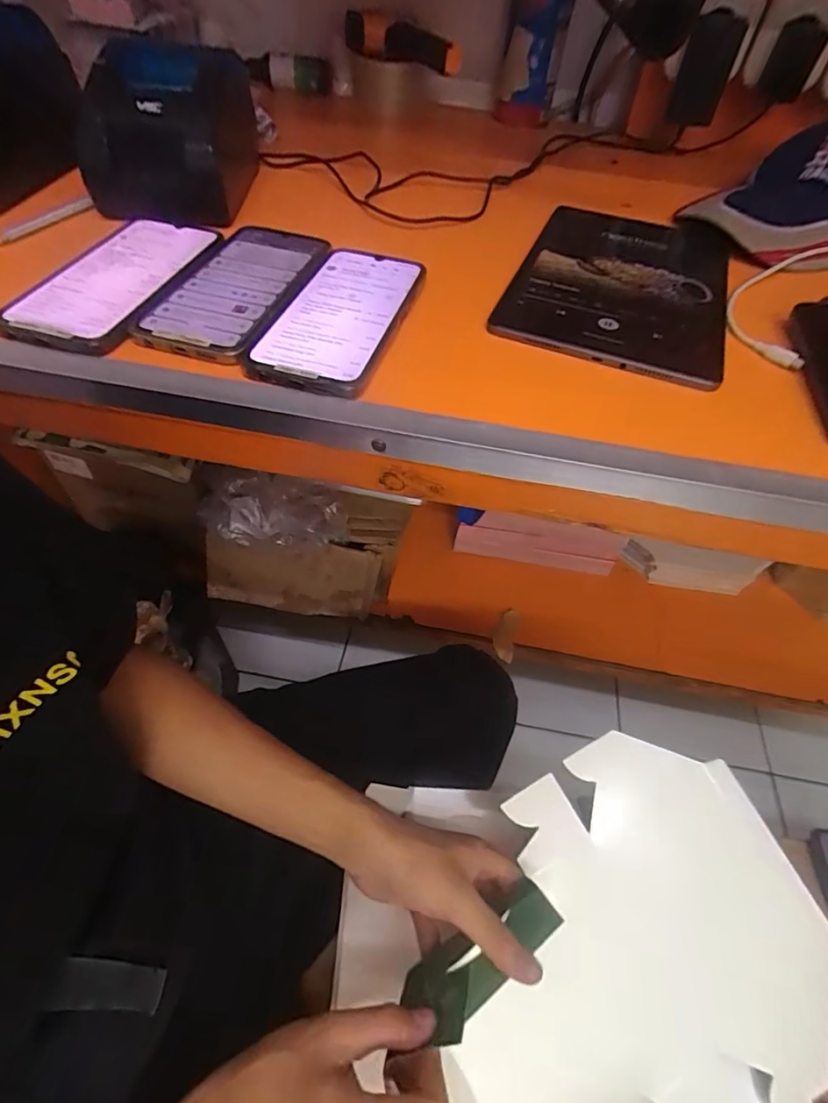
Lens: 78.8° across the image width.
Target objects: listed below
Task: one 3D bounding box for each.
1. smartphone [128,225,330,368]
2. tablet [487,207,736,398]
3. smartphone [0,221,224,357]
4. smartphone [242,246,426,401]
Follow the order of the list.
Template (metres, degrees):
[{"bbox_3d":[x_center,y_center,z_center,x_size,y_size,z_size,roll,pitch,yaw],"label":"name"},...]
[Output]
[{"bbox_3d":[-0.127,-0.191,0.364,0.089,0.012,0.166,12,53,6],"label":"smartphone"},{"bbox_3d":[0.169,-0.223,0.414,0.159,0.013,0.243,19,54,10],"label":"tablet"},{"bbox_3d":[-0.209,-0.194,0.360,0.091,0.011,0.164,10,53,4],"label":"smartphone"},{"bbox_3d":[-0.050,-0.166,0.354,0.084,0.012,0.168,14,53,6],"label":"smartphone"}]

